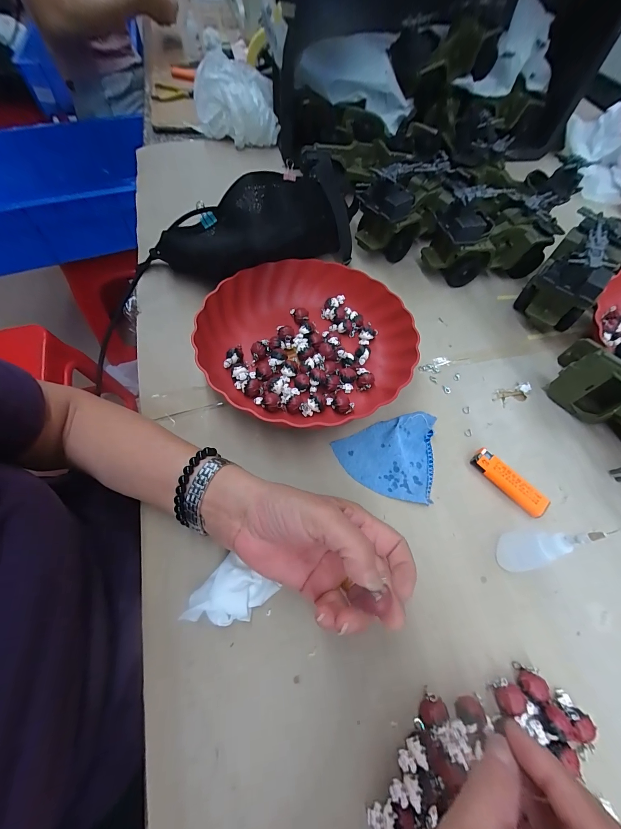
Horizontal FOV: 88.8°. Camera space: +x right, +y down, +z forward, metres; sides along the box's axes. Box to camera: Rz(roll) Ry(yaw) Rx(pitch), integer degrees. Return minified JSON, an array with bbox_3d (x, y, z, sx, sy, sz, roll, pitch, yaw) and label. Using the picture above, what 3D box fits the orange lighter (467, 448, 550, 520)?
[{"bbox_3d":[0.206,0.070,0.330,0.023,0.014,0.081,-39,71,-21],"label":"orange lighter"}]

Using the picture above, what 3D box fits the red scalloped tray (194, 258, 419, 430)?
[{"bbox_3d":[-0.002,-0.087,0.376,0.240,0.048,0.236,18,62,6],"label":"red scalloped tray"}]

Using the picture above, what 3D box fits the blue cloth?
[{"bbox_3d":[0.078,0.039,0.334,0.102,0.013,0.093,10,62,2],"label":"blue cloth"}]

